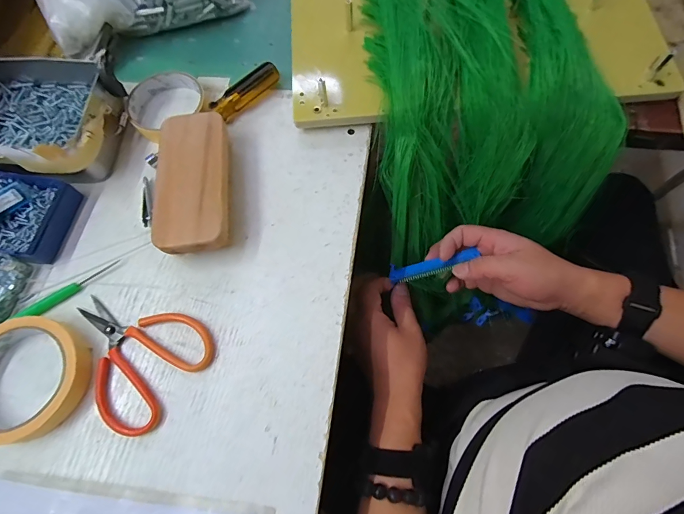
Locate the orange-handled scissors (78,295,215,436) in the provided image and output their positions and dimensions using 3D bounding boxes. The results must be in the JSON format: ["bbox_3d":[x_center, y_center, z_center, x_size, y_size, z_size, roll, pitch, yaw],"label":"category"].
[{"bbox_3d":[-0.178,0.077,0.312,0.119,0.006,0.098,36,74,13],"label":"orange-handled scissors"}]

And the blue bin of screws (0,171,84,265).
[{"bbox_3d":[-0.321,-0.042,0.352,0.109,0.028,0.080,12,70,6],"label":"blue bin of screws"}]

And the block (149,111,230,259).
[{"bbox_3d":[-0.137,-0.070,0.348,0.066,0.041,0.144,-5,69,-1],"label":"block"}]

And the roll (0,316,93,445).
[{"bbox_3d":[-0.261,0.097,0.294,0.101,0.026,0.094,0,70,1],"label":"roll"}]

